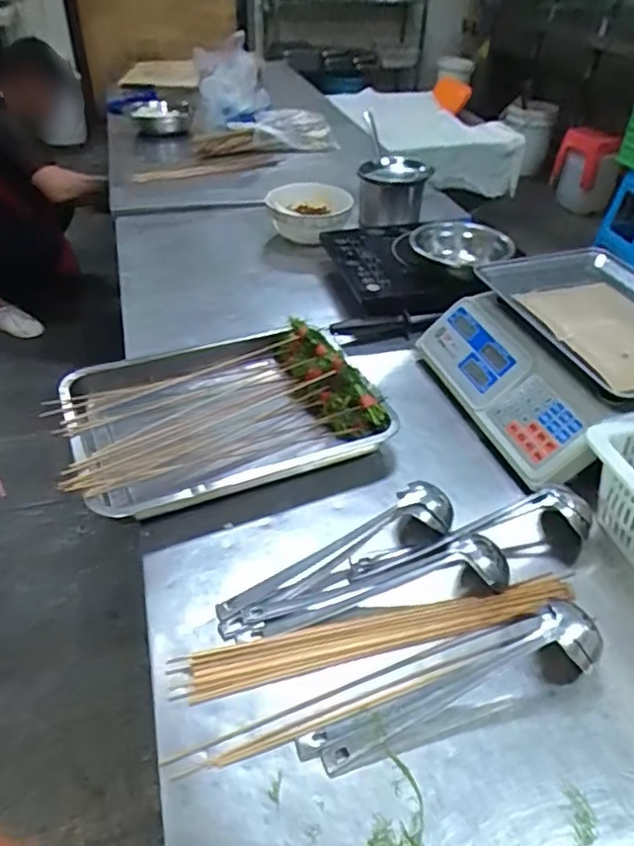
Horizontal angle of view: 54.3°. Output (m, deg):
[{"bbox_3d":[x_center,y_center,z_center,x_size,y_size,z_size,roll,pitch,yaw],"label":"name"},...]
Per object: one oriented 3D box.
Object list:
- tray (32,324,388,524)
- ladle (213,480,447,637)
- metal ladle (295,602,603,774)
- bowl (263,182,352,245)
[{"bbox_3d":[-0.134,-0.016,0.819,0.390,0.079,0.284,-16,43,-21],"label":"tray"},{"bbox_3d":[0.026,0.138,0.648,0.280,0.050,0.062,-21,45,-26],"label":"ladle"},{"bbox_3d":[0.124,0.233,0.546,0.288,0.051,0.060,-14,42,-18],"label":"metal ladle"},{"bbox_3d":[-0.015,-0.433,1.273,0.166,0.079,0.168,1,40,-1],"label":"bowl"}]

